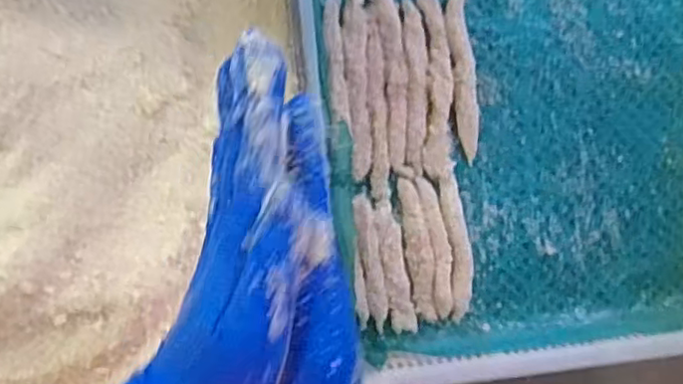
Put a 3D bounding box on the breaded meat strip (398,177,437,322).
[{"bbox_3d":[0.067,0.050,0.539,0.021,0.009,0.121,-7,93,-9],"label":"breaded meat strip"}]

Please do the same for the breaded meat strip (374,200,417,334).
[{"bbox_3d":[0.046,0.065,0.539,0.021,0.008,0.114,-11,93,-9],"label":"breaded meat strip"}]

